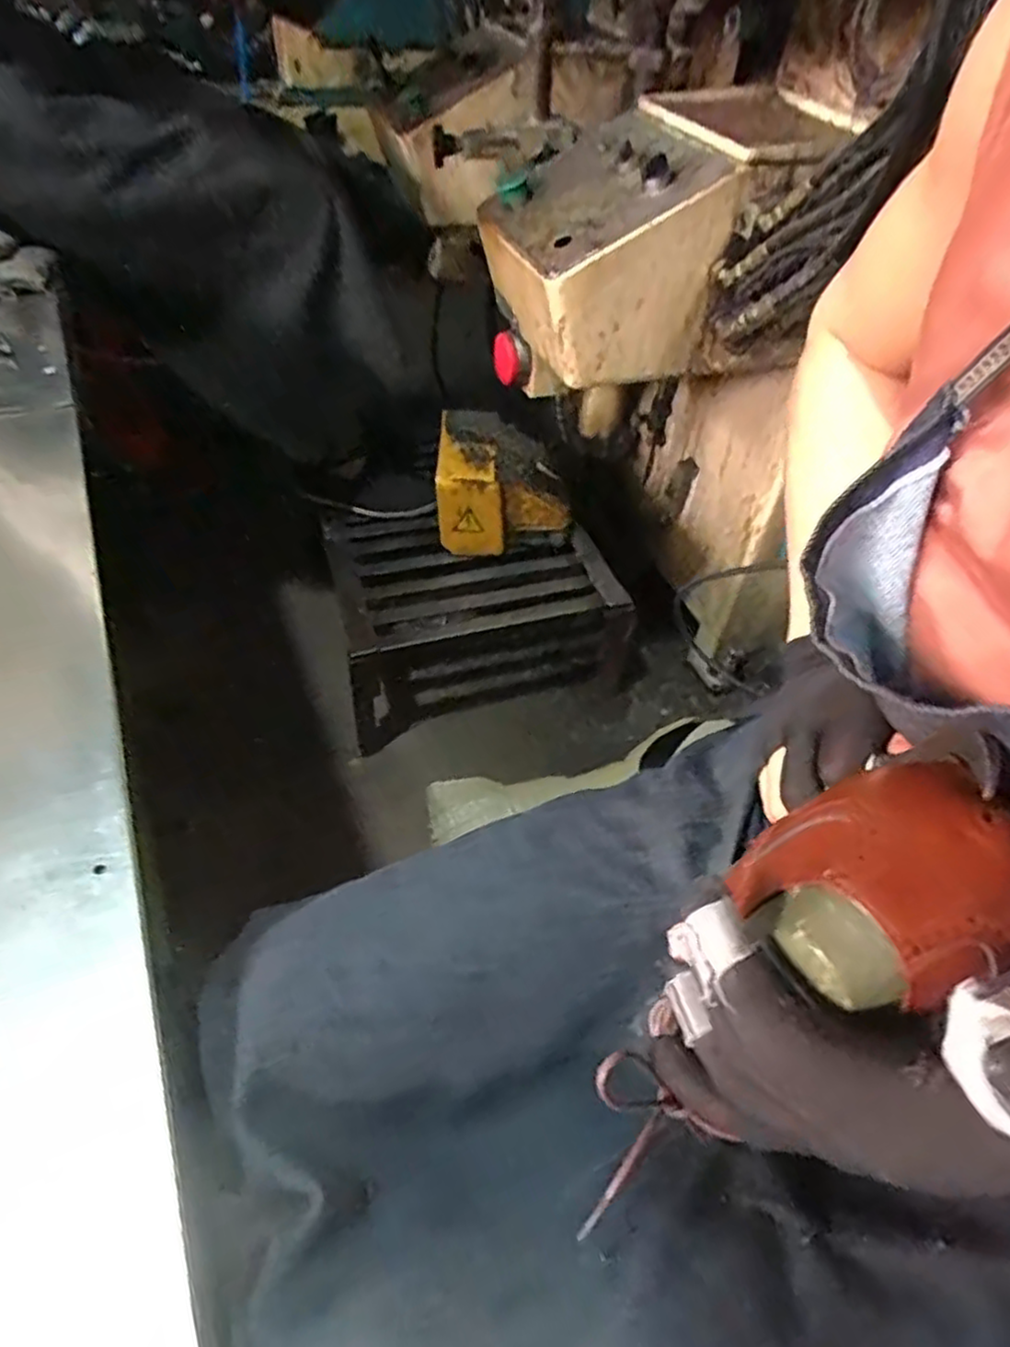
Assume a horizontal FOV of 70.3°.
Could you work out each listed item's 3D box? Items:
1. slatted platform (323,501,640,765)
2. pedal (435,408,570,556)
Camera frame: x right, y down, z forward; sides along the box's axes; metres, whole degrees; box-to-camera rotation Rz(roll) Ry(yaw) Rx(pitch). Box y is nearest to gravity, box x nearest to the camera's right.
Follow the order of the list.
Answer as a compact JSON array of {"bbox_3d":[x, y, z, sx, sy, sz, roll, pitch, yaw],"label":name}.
[{"bbox_3d":[-0.048,-0.116,1.306,0.514,0.270,0.304,-14,51,-17],"label":"slatted platform"},{"bbox_3d":[-0.002,-0.331,1.216,0.218,0.124,0.229,2,48,-3],"label":"pedal"}]

